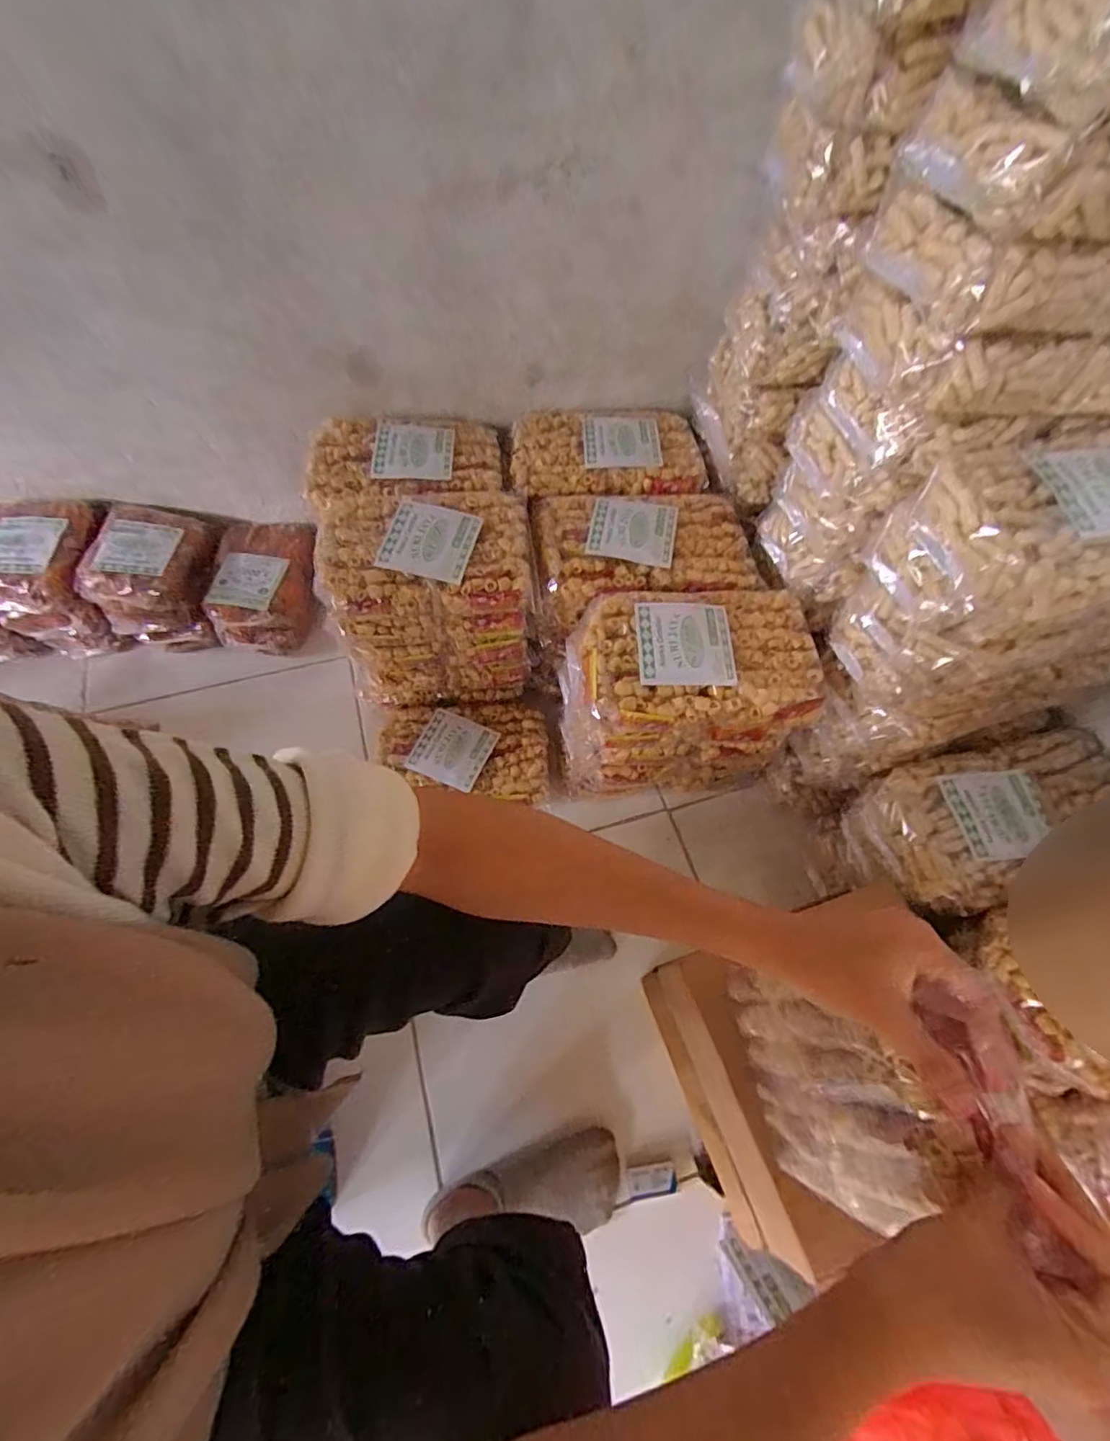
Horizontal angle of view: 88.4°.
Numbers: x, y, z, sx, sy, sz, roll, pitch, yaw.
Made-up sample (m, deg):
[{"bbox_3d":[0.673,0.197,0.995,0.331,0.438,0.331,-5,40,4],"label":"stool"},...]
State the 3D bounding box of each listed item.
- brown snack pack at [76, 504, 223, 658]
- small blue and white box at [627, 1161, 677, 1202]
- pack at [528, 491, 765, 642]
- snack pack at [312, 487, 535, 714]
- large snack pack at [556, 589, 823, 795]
[{"bbox_3d":[-0.598,-0.221,0.887,0.152,0.133,0.185,1,62,-1],"label":"brown snack pack"},{"bbox_3d":[0.106,0.502,0.622,0.053,0.011,0.029,-8,62,-6],"label":"small blue and white box"},{"bbox_3d":[0.105,-0.202,0.732,0.260,0.101,0.170,-4,62,-4],"label":"pack"},{"bbox_3d":[-0.160,-0.166,0.776,0.248,0.248,0.190,-5,62,-5],"label":"snack pack"},{"bbox_3d":[0.148,-0.023,0.716,0.266,0.252,0.152,-3,62,-4],"label":"large snack pack"}]

